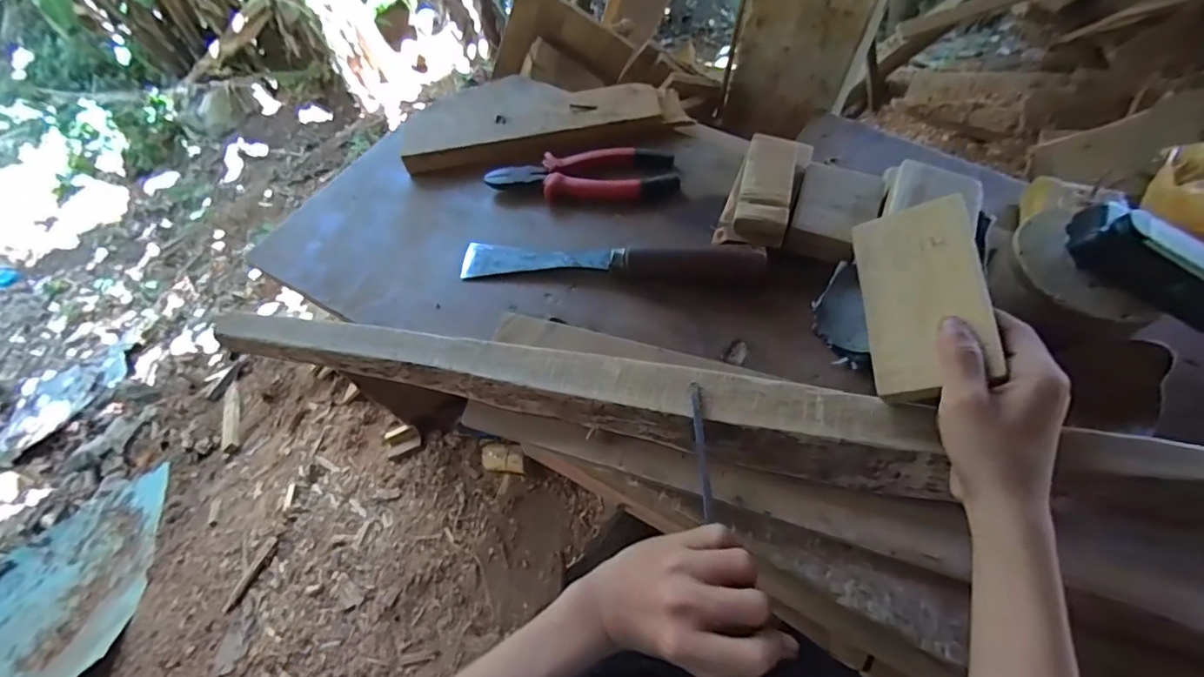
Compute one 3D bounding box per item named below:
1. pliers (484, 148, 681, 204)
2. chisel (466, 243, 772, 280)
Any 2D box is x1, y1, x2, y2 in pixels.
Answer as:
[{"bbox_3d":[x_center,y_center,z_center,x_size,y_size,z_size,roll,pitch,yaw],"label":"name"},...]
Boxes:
[{"bbox_3d":[-0.019,-0.160,0.505,0.183,0.015,0.058,-5,62,-1],"label":"pliers"},{"bbox_3d":[0.002,-0.071,0.447,0.257,0.037,0.035,3,62,4],"label":"chisel"}]

